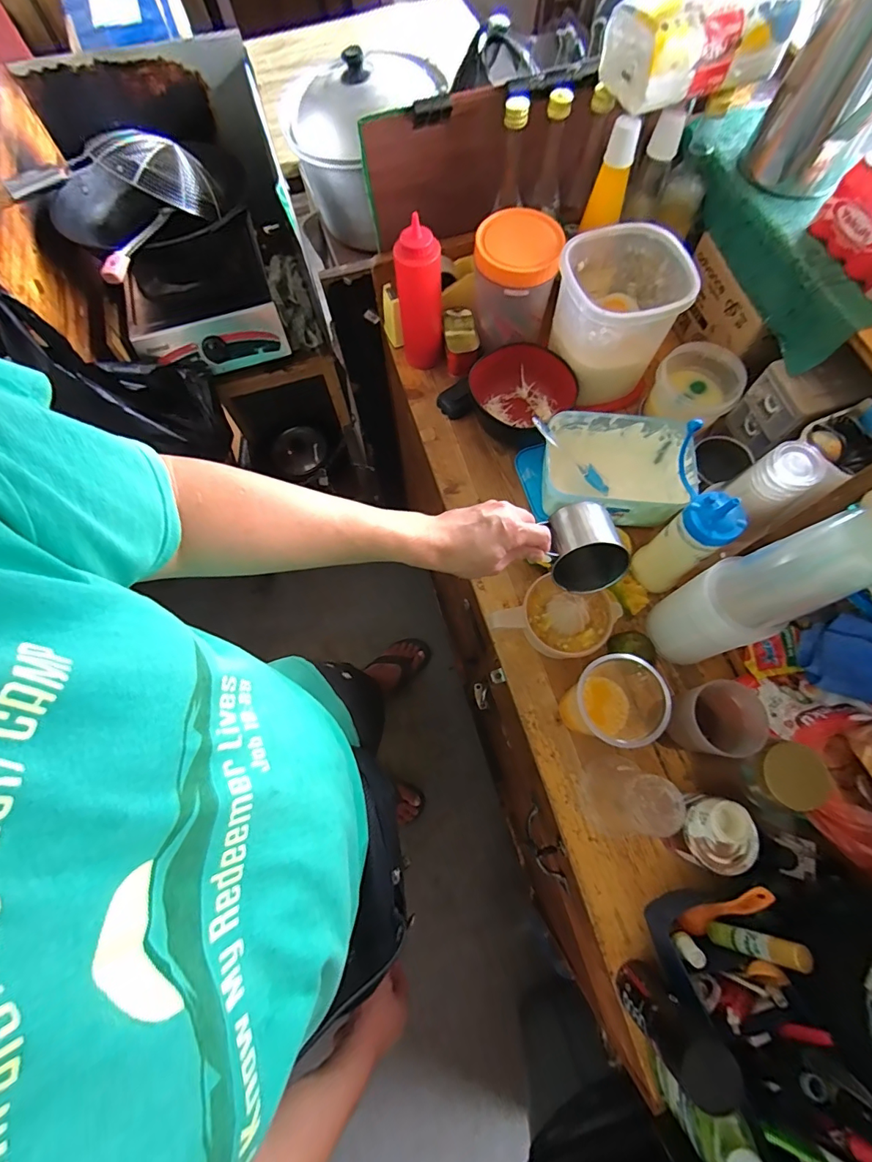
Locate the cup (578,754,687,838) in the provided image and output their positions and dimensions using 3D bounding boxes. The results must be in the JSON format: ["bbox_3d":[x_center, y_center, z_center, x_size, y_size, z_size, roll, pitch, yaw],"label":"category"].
[{"bbox_3d":[0.211,0.245,0.511,0.073,0.128,0.087,-10,70,-1],"label":"cup"}]

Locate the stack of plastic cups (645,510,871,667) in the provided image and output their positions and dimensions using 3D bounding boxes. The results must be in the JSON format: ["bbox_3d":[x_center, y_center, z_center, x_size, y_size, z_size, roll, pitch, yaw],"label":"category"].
[{"bbox_3d":[0.326,0.019,0.487,0.084,0.296,0.083,20,73,10],"label":"stack of plastic cups"}]

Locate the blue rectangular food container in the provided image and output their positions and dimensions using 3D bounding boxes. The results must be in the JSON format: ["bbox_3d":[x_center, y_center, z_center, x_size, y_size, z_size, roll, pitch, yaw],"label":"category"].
[{"bbox_3d":[0.256,-0.155,0.665,0.197,0.081,0.142,7,71,5],"label":"blue rectangular food container"}]

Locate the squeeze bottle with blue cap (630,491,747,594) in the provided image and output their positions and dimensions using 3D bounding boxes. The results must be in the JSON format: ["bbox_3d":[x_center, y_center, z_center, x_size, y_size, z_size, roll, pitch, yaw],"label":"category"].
[{"bbox_3d":[0.307,-0.047,0.572,0.064,0.169,0.065,-38,73,-10],"label":"squeeze bottle with blue cap"}]

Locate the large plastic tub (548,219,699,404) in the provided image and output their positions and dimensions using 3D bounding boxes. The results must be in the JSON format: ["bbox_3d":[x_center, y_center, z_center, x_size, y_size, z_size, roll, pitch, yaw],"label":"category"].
[{"bbox_3d":[0.261,-0.387,0.686,0.168,0.163,0.165,-5,70,1],"label":"large plastic tub"}]

